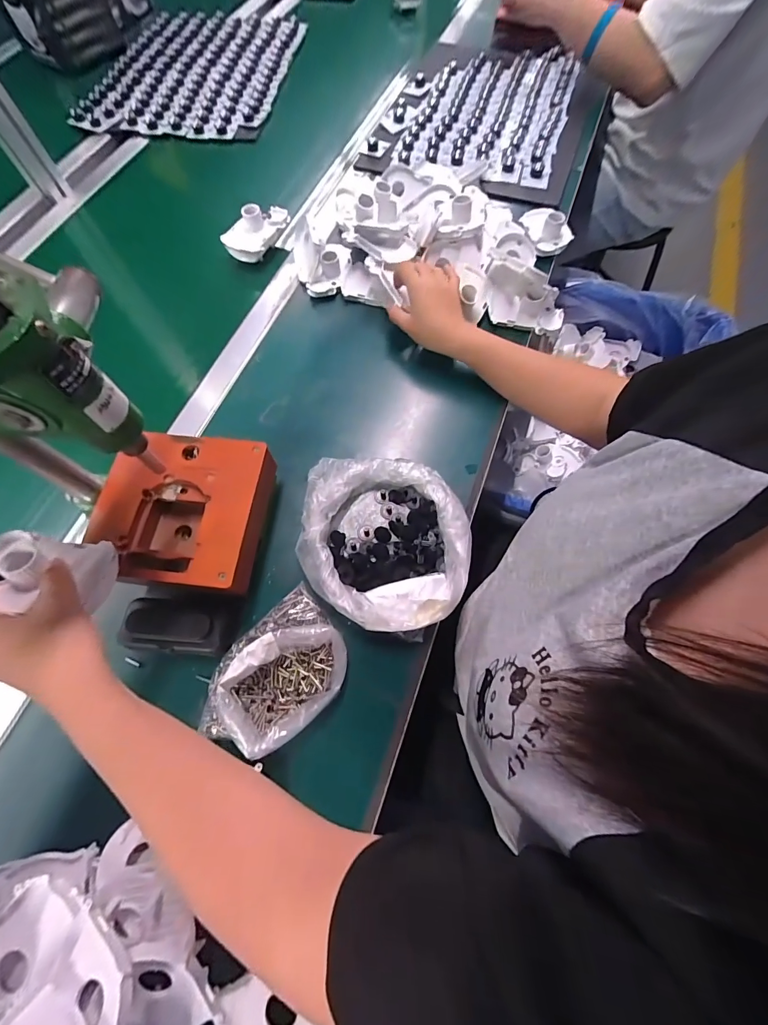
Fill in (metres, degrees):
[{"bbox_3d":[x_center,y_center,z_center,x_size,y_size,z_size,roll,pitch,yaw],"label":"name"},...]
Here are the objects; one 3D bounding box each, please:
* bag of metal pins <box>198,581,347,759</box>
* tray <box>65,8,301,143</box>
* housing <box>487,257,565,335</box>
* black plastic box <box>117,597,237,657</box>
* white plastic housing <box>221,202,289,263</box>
[{"bbox_3d":[-0.104,0.155,0.368,0.150,0.035,0.105,-43,73,-15],"label":"bag of metal pins"},{"bbox_3d":[-0.389,-0.930,0.820,0.360,0.034,0.452,9,68,5],"label":"tray"},{"bbox_3d":[0.192,-0.299,0.528,0.118,0.064,0.063,19,69,8],"label":"housing"},{"bbox_3d":[-0.207,0.113,0.392,0.105,0.021,0.051,5,68,3],"label":"black plastic box"},{"bbox_3d":[-0.193,-0.437,0.595,0.060,0.048,0.105,37,73,15],"label":"white plastic housing"}]

